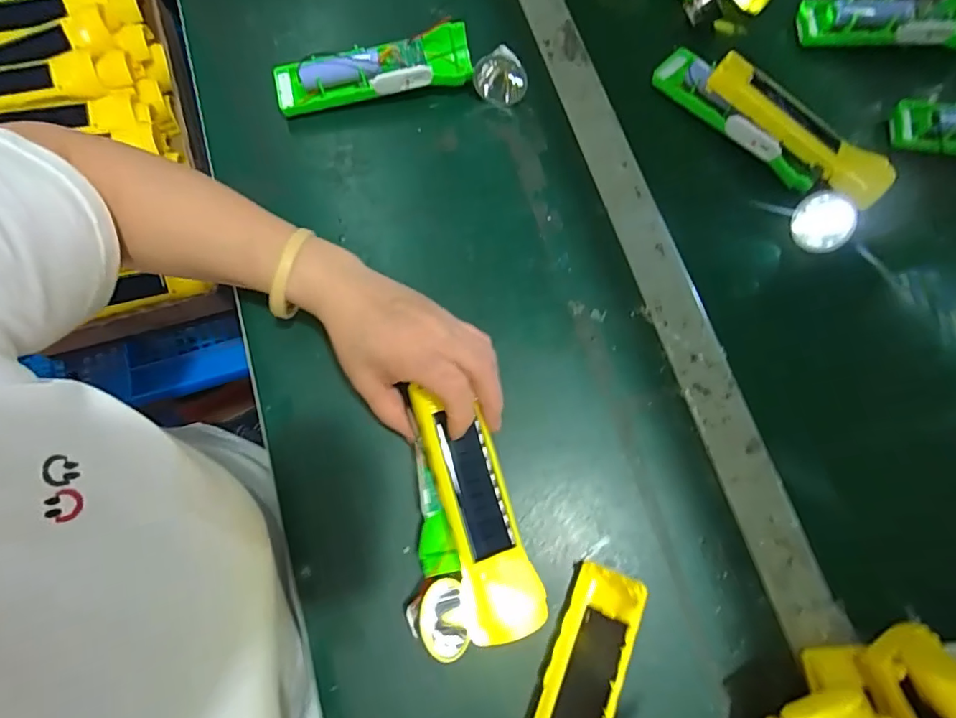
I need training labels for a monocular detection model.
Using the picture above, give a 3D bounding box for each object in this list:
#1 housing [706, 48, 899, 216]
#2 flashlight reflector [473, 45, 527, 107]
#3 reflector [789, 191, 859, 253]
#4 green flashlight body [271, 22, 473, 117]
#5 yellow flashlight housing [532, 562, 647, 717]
[{"bbox_3d":[0.259,-0.185,0.410,0.160,0.034,0.036,40,76,10],"label":"housing"},{"bbox_3d":[0.019,-0.234,0.425,0.043,0.035,0.032,2,73,-1],"label":"flashlight reflector"},{"bbox_3d":[0.279,-0.110,0.409,0.048,0.009,0.048,1,102,4],"label":"reflector"},{"bbox_3d":[-0.087,-0.239,0.425,0.163,0.037,0.048,-12,75,-4],"label":"green flashlight body"},{"bbox_3d":[0.058,0.208,0.304,0.040,0.030,0.158,24,74,6],"label":"yellow flashlight housing"}]

